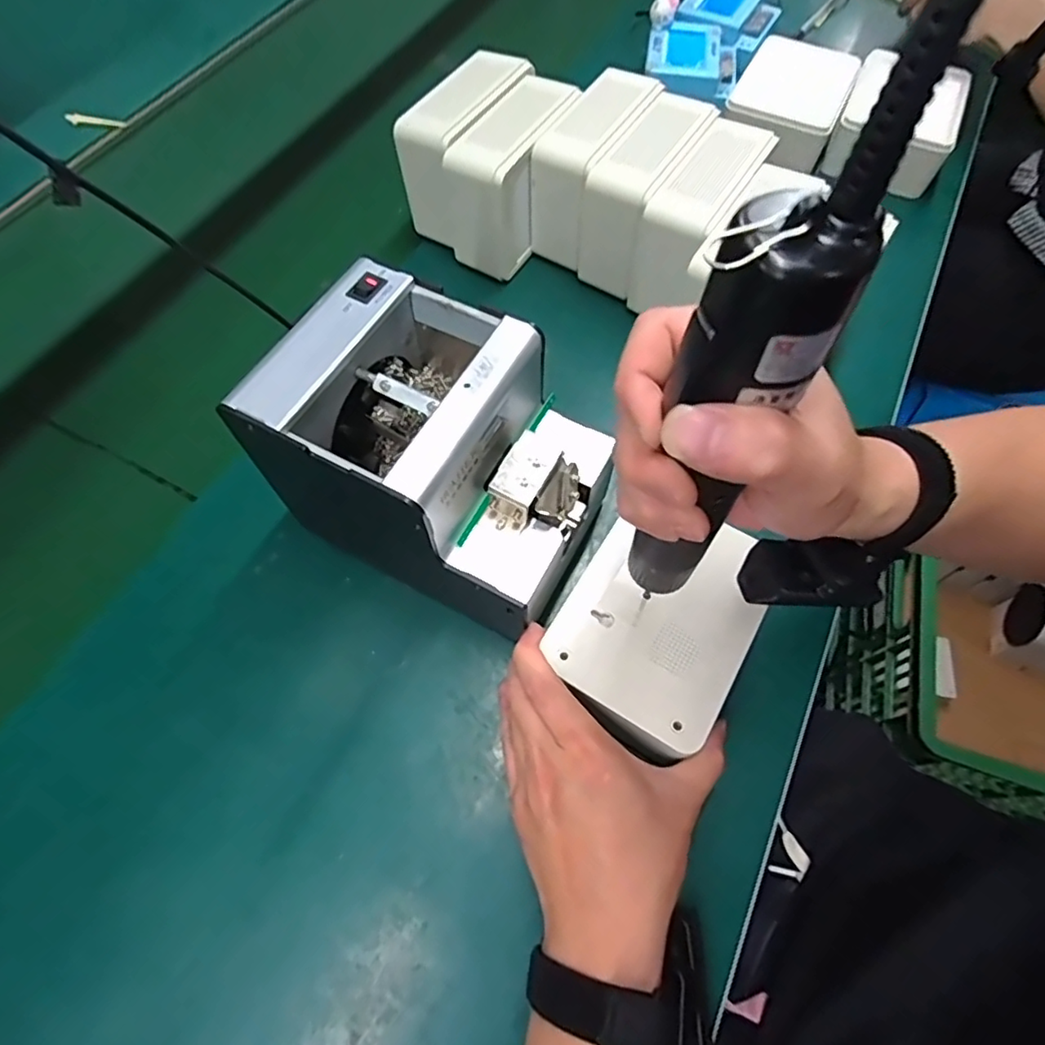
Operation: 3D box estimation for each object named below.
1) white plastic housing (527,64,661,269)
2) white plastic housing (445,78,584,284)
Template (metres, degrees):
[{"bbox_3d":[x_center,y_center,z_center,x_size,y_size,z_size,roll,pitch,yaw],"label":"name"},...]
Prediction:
[{"bbox_3d":[0.062,-0.308,0.523,0.058,0.108,0.131,29,67,15],"label":"white plastic housing"},{"bbox_3d":[-0.010,-0.299,0.523,0.064,0.113,0.140,25,66,12],"label":"white plastic housing"}]

